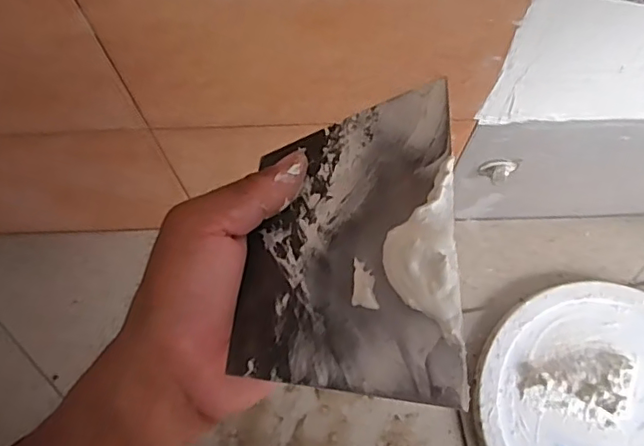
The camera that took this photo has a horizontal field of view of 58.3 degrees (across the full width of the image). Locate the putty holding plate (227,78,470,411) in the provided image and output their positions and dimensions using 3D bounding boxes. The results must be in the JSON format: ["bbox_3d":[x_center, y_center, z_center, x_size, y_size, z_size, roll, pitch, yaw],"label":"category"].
[{"bbox_3d":[0.009,0.004,0.240,0.093,0.011,0.137,-12,55,25],"label":"putty holding plate"}]

